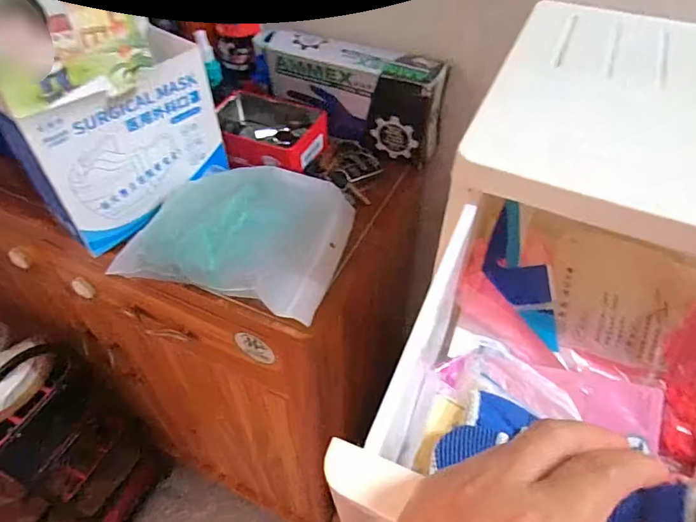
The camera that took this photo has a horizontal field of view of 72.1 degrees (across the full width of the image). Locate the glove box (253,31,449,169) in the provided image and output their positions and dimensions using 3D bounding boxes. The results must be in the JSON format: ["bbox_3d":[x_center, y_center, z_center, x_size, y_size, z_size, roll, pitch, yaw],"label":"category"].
[{"bbox_3d":[0.001,-0.223,0.651,0.250,0.124,0.062,16,50,12],"label":"glove box"}]

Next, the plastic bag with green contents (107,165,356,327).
[{"bbox_3d":[-0.096,-0.046,0.510,0.209,0.073,0.195,20,51,16],"label":"plastic bag with green contents"}]

